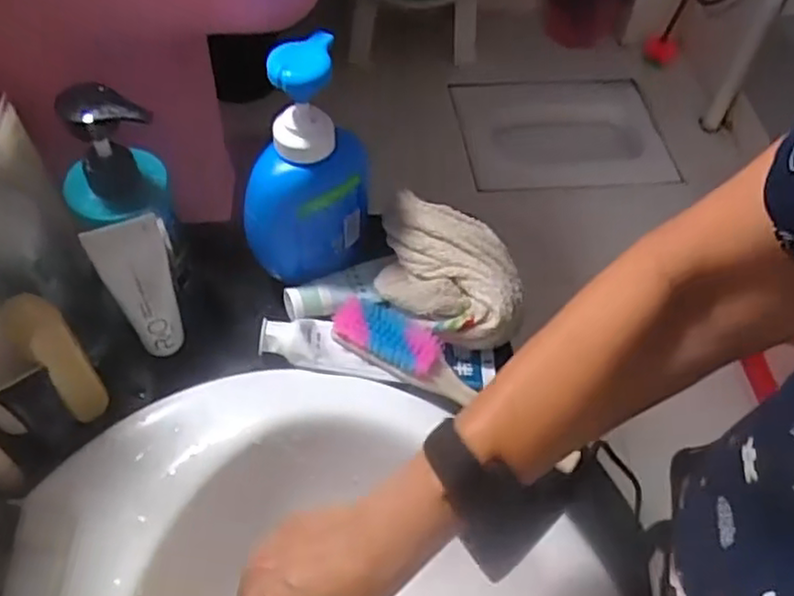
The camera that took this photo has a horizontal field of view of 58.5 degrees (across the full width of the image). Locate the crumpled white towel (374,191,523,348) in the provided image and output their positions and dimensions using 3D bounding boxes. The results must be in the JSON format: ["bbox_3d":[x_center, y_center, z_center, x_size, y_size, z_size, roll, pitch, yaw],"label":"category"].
[{"bbox_3d":[0.044,-0.019,0.595,0.121,0.070,0.096,14,54,6],"label":"crumpled white towel"}]

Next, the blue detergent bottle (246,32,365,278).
[{"bbox_3d":[-0.075,-0.105,0.564,0.102,0.213,0.060,-17,51,-16],"label":"blue detergent bottle"}]

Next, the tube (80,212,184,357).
[{"bbox_3d":[-0.185,0.001,0.530,0.048,0.163,0.022,-24,58,-20],"label":"tube"}]

